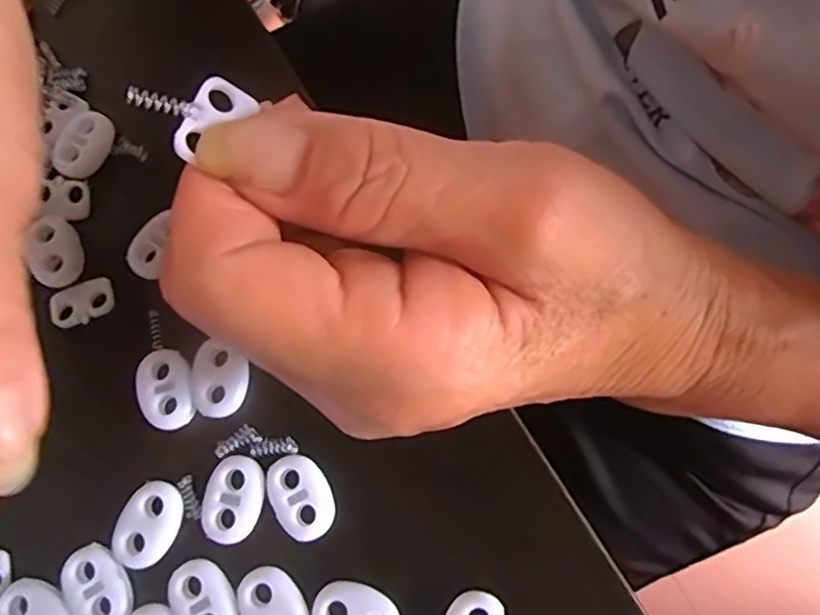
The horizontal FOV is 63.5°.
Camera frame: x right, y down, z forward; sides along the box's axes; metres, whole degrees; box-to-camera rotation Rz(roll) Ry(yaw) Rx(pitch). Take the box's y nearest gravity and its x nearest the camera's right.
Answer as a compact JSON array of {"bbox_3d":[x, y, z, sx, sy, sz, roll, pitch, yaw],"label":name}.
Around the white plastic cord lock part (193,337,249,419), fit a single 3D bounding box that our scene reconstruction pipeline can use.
[{"bbox_3d":[-0.054,0.020,0.187,0.015,0.004,0.021,5,75,3],"label":"white plastic cord lock part"}]

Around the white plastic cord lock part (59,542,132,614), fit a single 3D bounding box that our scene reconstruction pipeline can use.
[{"bbox_3d":[-0.083,0.074,0.174,0.016,0.004,0.022,-35,77,-7],"label":"white plastic cord lock part"}]

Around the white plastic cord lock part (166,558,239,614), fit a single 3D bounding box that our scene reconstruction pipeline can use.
[{"bbox_3d":[-0.054,0.077,0.172,0.016,0.004,0.023,-34,77,-7],"label":"white plastic cord lock part"}]

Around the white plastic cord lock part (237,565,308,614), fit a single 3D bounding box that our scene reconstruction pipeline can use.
[{"bbox_3d":[-0.035,0.078,0.171,0.015,0.004,0.022,-34,77,-7],"label":"white plastic cord lock part"}]

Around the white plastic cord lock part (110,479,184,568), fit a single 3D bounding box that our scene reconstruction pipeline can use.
[{"bbox_3d":[-0.070,0.058,0.178,0.015,0.004,0.022,32,78,9],"label":"white plastic cord lock part"}]

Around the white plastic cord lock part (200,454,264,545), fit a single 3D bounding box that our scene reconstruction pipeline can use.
[{"bbox_3d":[-0.048,0.051,0.178,0.015,0.004,0.022,12,76,5],"label":"white plastic cord lock part"}]

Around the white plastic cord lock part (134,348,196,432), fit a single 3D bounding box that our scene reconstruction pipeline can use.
[{"bbox_3d":[-0.069,0.023,0.186,0.016,0.004,0.023,-14,75,-2],"label":"white plastic cord lock part"}]

